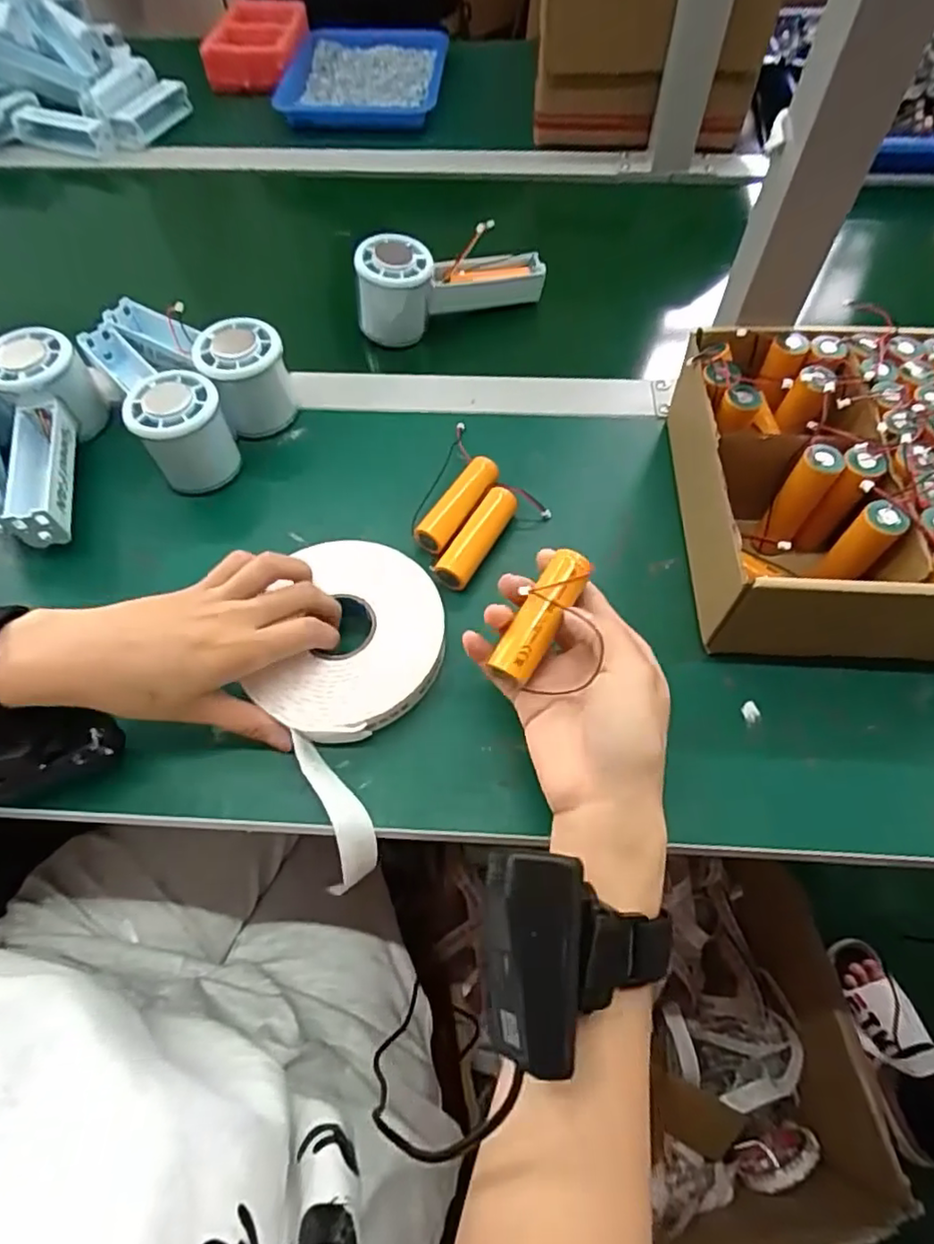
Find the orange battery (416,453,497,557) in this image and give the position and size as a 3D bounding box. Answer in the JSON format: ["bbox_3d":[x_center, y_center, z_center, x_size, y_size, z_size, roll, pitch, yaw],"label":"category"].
[{"bbox_3d":[-0.004,-0.074,0.400,0.021,0.020,0.073,32,65,17],"label":"orange battery"}]

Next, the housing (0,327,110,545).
[{"bbox_3d":[-0.277,-0.121,0.413,0.053,0.064,0.144,-15,61,-8],"label":"housing"}]

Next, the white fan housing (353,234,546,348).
[{"bbox_3d":[-0.015,-0.277,0.501,0.154,0.063,0.051,-24,63,-12],"label":"white fan housing"}]

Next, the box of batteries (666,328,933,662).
[{"bbox_3d":[0.238,-0.077,0.371,0.217,0.078,0.193,5,61,3],"label":"box of batteries"}]

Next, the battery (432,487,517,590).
[{"bbox_3d":[0.006,-0.052,0.393,0.020,0.021,0.073,27,64,15],"label":"battery"}]

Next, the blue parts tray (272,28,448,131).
[{"bbox_3d":[-0.123,-0.639,0.736,0.176,0.034,0.251,3,60,2],"label":"blue parts tray"}]

